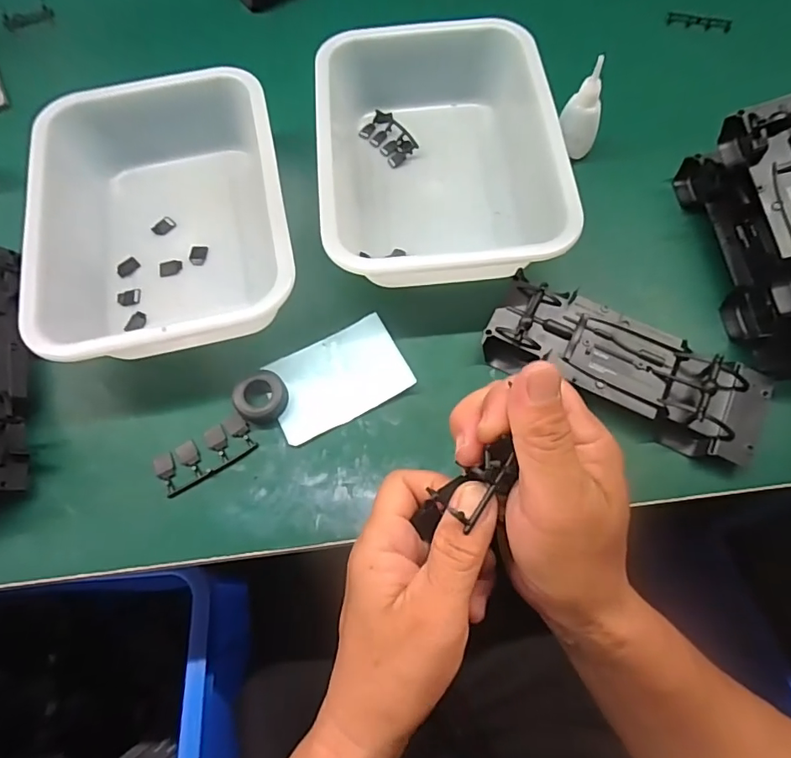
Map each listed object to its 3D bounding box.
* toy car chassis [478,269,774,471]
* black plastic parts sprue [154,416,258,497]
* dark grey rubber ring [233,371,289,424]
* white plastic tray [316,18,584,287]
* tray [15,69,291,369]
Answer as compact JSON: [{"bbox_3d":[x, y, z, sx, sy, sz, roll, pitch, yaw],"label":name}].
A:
[{"bbox_3d":[0.164,-0.009,0.360,0.192,0.030,0.071,26,71,12],"label":"toy car chassis"},{"bbox_3d":[-0.135,0.054,0.357,0.068,0.004,0.032,-27,70,-9],"label":"black plastic parts sprue"},{"bbox_3d":[-0.098,0.013,0.366,0.037,0.016,0.037,-1,68,2],"label":"dark grey rubber ring"},{"bbox_3d":[0.033,-0.184,0.413,0.184,0.063,0.240,-5,68,0],"label":"white plastic tray"},{"bbox_3d":[-0.178,-0.125,0.398,0.184,0.062,0.239,-12,68,-3],"label":"tray"}]

